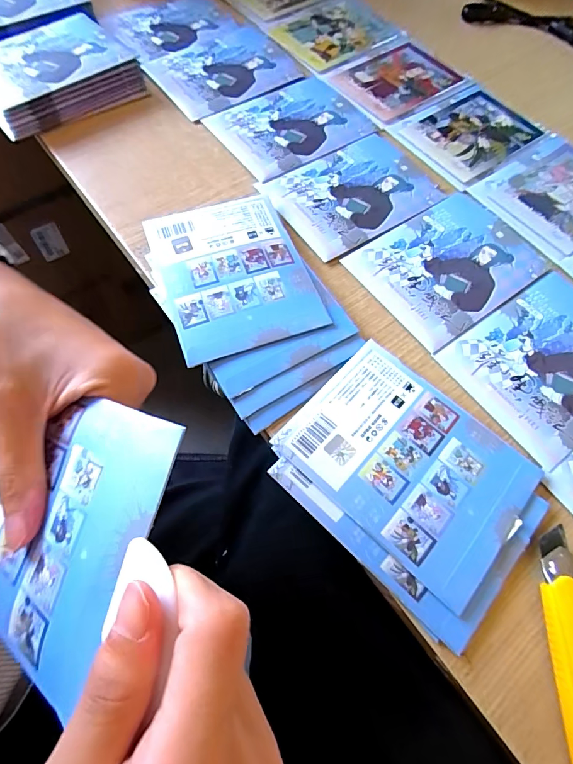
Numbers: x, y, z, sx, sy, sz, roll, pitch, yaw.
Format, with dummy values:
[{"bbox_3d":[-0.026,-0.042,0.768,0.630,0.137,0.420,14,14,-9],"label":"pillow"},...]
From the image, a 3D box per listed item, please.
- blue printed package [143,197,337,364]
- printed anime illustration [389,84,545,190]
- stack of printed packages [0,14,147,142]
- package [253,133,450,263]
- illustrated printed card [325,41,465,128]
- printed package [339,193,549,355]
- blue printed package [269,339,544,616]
[{"bbox_3d":[-0.042,-0.085,0.313,0.107,0.011,0.139,-19,68,-10],"label":"blue printed package"},{"bbox_3d":[0.186,-0.255,0.404,0.134,0.004,0.102,-35,72,-16],"label":"printed anime illustration"},{"bbox_3d":[-0.233,-0.305,0.398,0.146,0.031,0.109,-33,71,-16],"label":"stack of printed packages"},{"bbox_3d":[0.061,-0.175,0.364,0.141,0.006,0.102,-32,71,-15],"label":"package"},{"bbox_3d":[0.118,-0.329,0.434,0.126,0.005,0.103,-37,72,-17],"label":"illustrated printed card"},{"bbox_3d":[0.131,-0.096,0.329,0.133,0.007,0.106,-33,71,-16],"label":"printed package"},{"bbox_3d":[0.078,0.049,0.258,0.142,0.009,0.107,40,70,15],"label":"blue printed package"}]

